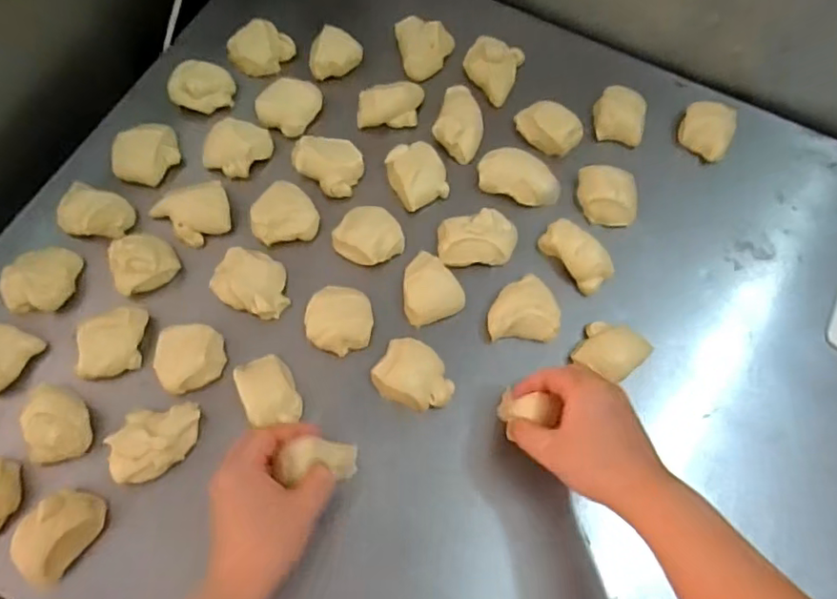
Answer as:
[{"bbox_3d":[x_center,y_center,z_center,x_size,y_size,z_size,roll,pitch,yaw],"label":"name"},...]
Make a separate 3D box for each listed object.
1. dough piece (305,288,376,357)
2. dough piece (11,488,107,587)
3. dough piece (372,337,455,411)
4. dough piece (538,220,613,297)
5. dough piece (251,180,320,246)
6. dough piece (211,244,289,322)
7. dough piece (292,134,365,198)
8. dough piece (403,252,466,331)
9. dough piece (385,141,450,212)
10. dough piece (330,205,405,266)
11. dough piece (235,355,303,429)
[{"bbox_3d":[-0.075,0.021,0.556,0.061,0.033,0.062,-17,68,-8],"label":"dough piece"},{"bbox_3d":[-0.293,0.191,0.479,0.049,0.036,0.072,29,69,11],"label":"dough piece"},{"bbox_3d":[-0.002,0.071,0.538,0.071,0.027,0.058,28,69,10],"label":"dough piece"},{"bbox_3d":[0.161,-0.045,0.592,0.046,0.035,0.077,-37,72,-15],"label":"dough piece"},{"bbox_3d":[-0.136,-0.081,0.592,0.059,0.041,0.060,0,67,-1],"label":"dough piece"},{"bbox_3d":[-0.159,-0.015,0.571,0.074,0.025,0.058,20,68,7],"label":"dough piece"},{"bbox_3d":[-0.094,-0.142,0.620,0.074,0.036,0.052,35,70,13],"label":"dough piece"},{"bbox_3d":[0.010,-0.010,0.572,0.058,0.023,0.065,-20,69,-9],"label":"dough piece"},{"bbox_3d":[-0.001,-0.128,0.619,0.056,0.034,0.066,-25,70,-11],"label":"dough piece"},{"bbox_3d":[-0.051,-0.062,0.591,0.065,0.032,0.063,-30,71,-13],"label":"dough piece"},{"bbox_3d":[-0.131,0.086,0.523,0.048,0.039,0.073,-24,69,-11],"label":"dough piece"}]

